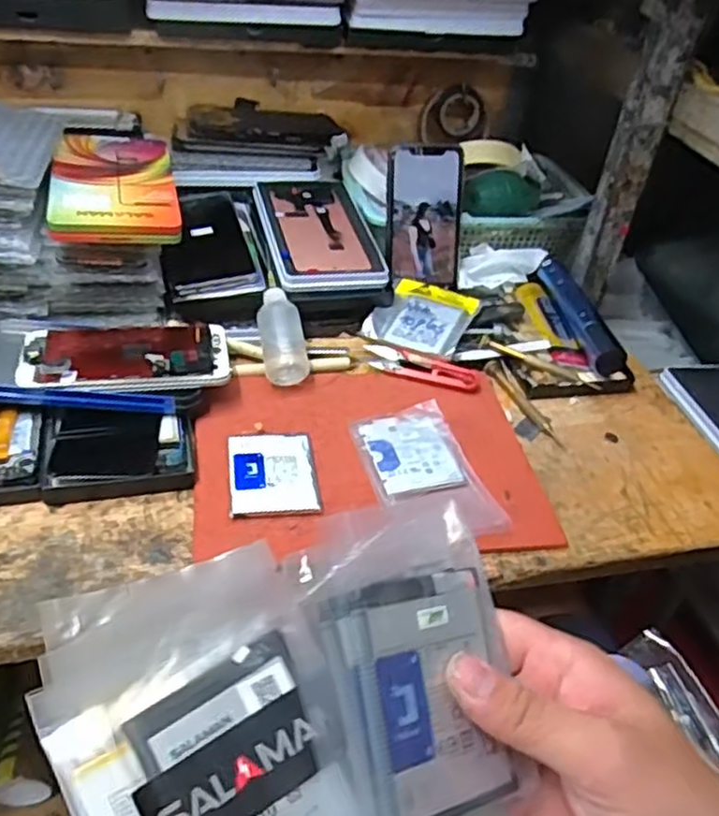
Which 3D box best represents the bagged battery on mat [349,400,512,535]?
[{"bbox_3d":[0.049,0.046,0.543,0.079,0.012,0.134,-10,43,-19],"label":"bagged battery on mat"}]

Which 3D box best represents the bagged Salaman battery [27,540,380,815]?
[{"bbox_3d":[-0.051,0.124,0.257,0.095,0.006,0.139,-23,75,-24],"label":"bagged Salaman battery"}]

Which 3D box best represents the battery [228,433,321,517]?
[{"bbox_3d":[-0.064,0.046,0.529,0.063,0.005,0.080,-2,41,-11],"label":"battery"}]

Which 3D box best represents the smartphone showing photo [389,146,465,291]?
[{"bbox_3d":[0.067,-0.191,0.719,0.072,0.135,0.015,-5,18,-8],"label":"smartphone showing photo"}]

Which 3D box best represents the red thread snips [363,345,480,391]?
[{"bbox_3d":[0.055,-0.034,0.636,0.101,0.018,0.022,15,40,9],"label":"red thread snips"}]

